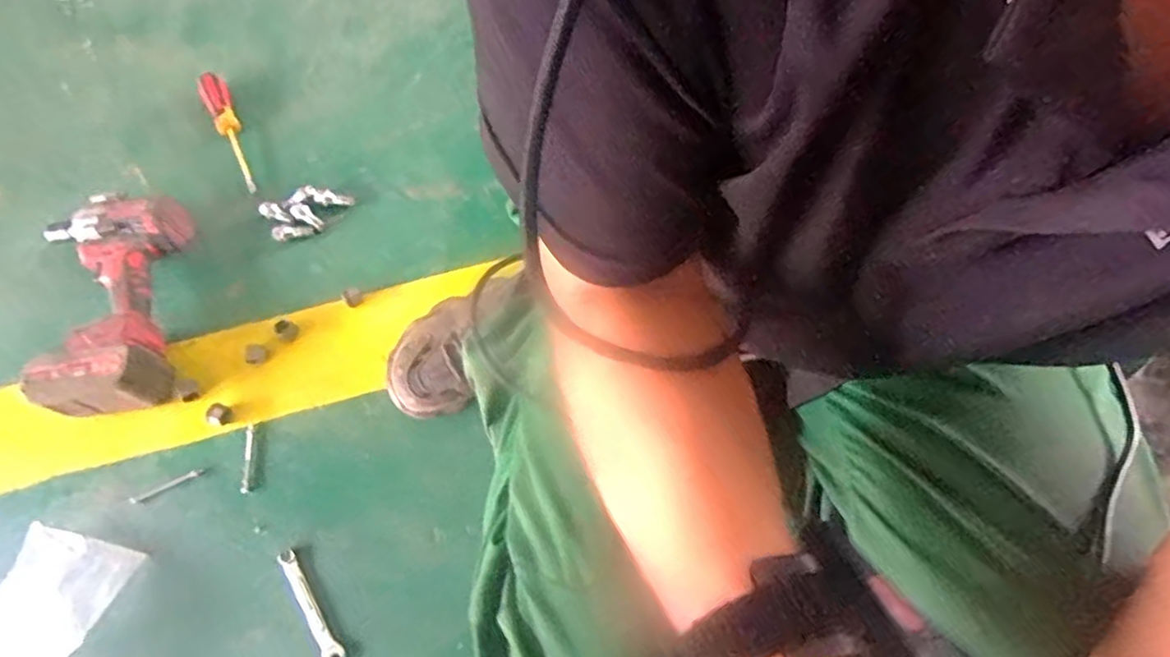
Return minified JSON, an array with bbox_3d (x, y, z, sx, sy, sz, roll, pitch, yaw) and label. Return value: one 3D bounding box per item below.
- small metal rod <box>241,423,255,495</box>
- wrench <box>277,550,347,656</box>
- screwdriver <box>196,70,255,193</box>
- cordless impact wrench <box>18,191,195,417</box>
[{"bbox_3d":[-0.363,0.139,0.668,0.011,0.007,0.077,-9,66,-1],"label":"small metal rod"},{"bbox_3d":[-0.266,0.271,0.603,0.019,0.005,0.122,-33,69,-11],"label":"wrench"},{"bbox_3d":[-0.482,-0.268,0.832,0.033,0.031,0.193,-24,67,-7],"label":"screwdriver"},{"bbox_3d":[-0.550,-0.029,0.712,0.153,0.068,0.263,-11,66,-2],"label":"cordless impact wrench"}]

